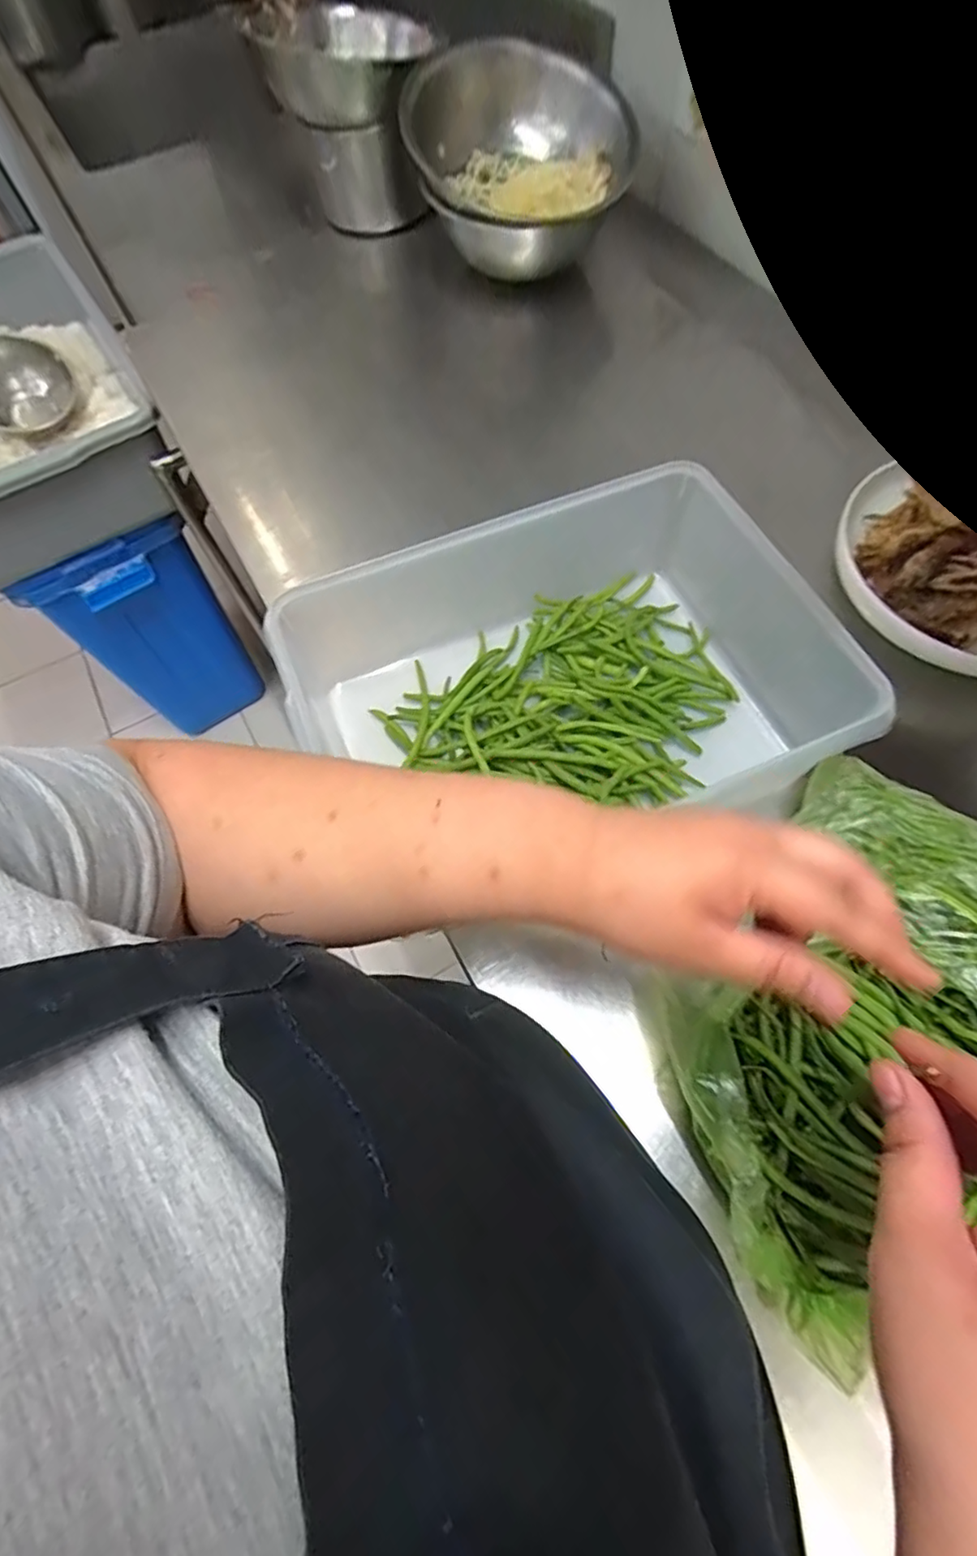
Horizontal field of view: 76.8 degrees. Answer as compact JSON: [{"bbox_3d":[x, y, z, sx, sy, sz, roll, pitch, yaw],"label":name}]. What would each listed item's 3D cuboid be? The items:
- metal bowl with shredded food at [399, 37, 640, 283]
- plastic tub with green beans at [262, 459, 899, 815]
[{"bbox_3d":[0.038,-0.698,0.708,0.243,0.158,0.195,0,65,3],"label":"metal bowl with shredded food"},{"bbox_3d":[0.058,-0.065,0.460,0.374,0.120,0.255,-20,65,-6],"label":"plastic tub with green beans"}]

